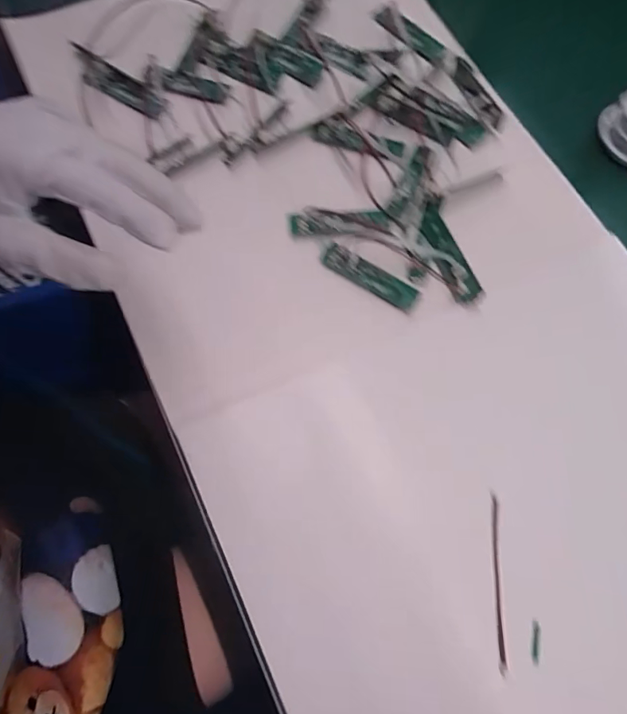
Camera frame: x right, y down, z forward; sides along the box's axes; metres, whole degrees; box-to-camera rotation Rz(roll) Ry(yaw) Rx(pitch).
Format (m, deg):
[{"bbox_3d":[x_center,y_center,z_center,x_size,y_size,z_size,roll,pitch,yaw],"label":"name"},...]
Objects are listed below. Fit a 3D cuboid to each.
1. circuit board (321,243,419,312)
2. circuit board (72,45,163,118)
[{"bbox_3d":[0.045,-0.063,0.356,0.080,0.006,0.020,31,77,6],"label":"circuit board"},{"bbox_3d":[-0.176,-0.243,0.402,0.100,0.010,0.028,29,77,6],"label":"circuit board"}]

